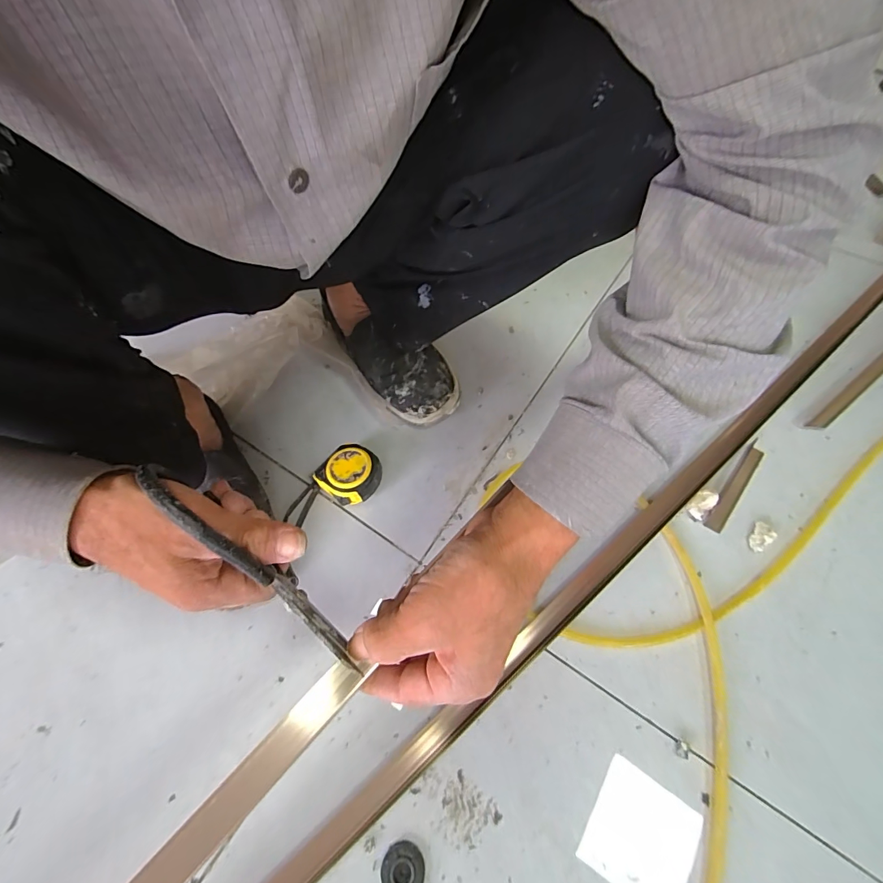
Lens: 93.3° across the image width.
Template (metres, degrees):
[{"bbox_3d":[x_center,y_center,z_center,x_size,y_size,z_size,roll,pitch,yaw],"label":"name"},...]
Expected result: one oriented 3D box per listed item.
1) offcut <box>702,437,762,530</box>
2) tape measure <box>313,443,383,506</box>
[{"bbox_3d":[0.332,0.050,0.469,0.019,0.012,0.123,37,67,20],"label":"offcut"},{"bbox_3d":[-0.103,0.039,0.470,0.067,0.043,0.063,33,66,18],"label":"tape measure"}]

